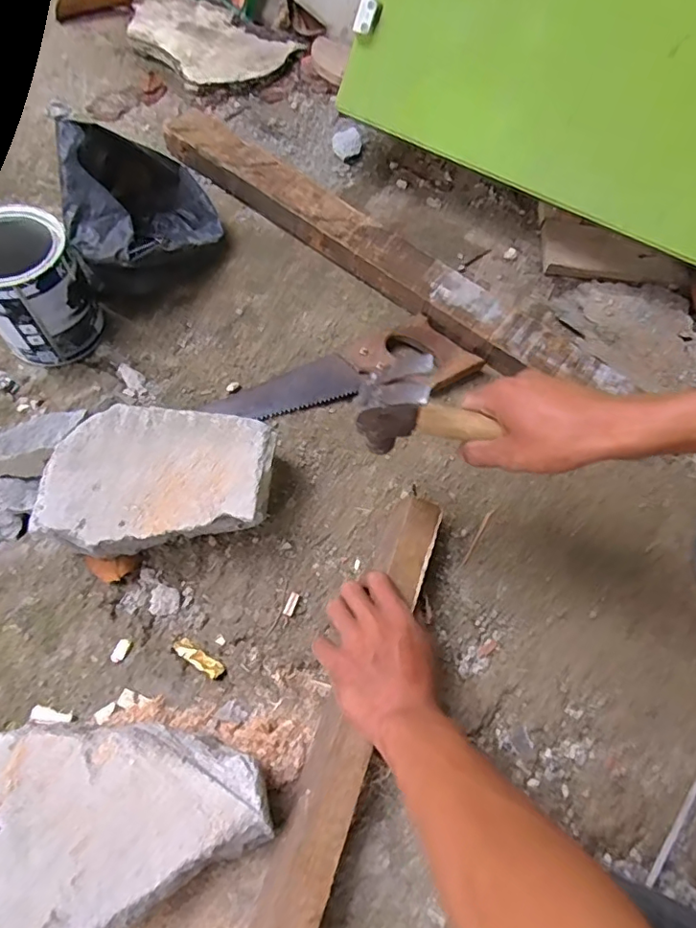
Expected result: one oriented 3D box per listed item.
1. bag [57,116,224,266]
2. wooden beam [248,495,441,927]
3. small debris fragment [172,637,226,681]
[{"bbox_3d":[-0.240,-0.295,0.647,0.163,0.126,0.178,-12,66,-8],"label":"bag"},{"bbox_3d":[-0.024,0.273,0.402,0.047,0.033,0.550,19,63,7],"label":"wooden beam"},{"bbox_3d":[-0.139,0.182,0.505,0.053,0.007,0.015,30,67,12],"label":"small debris fragment"}]

